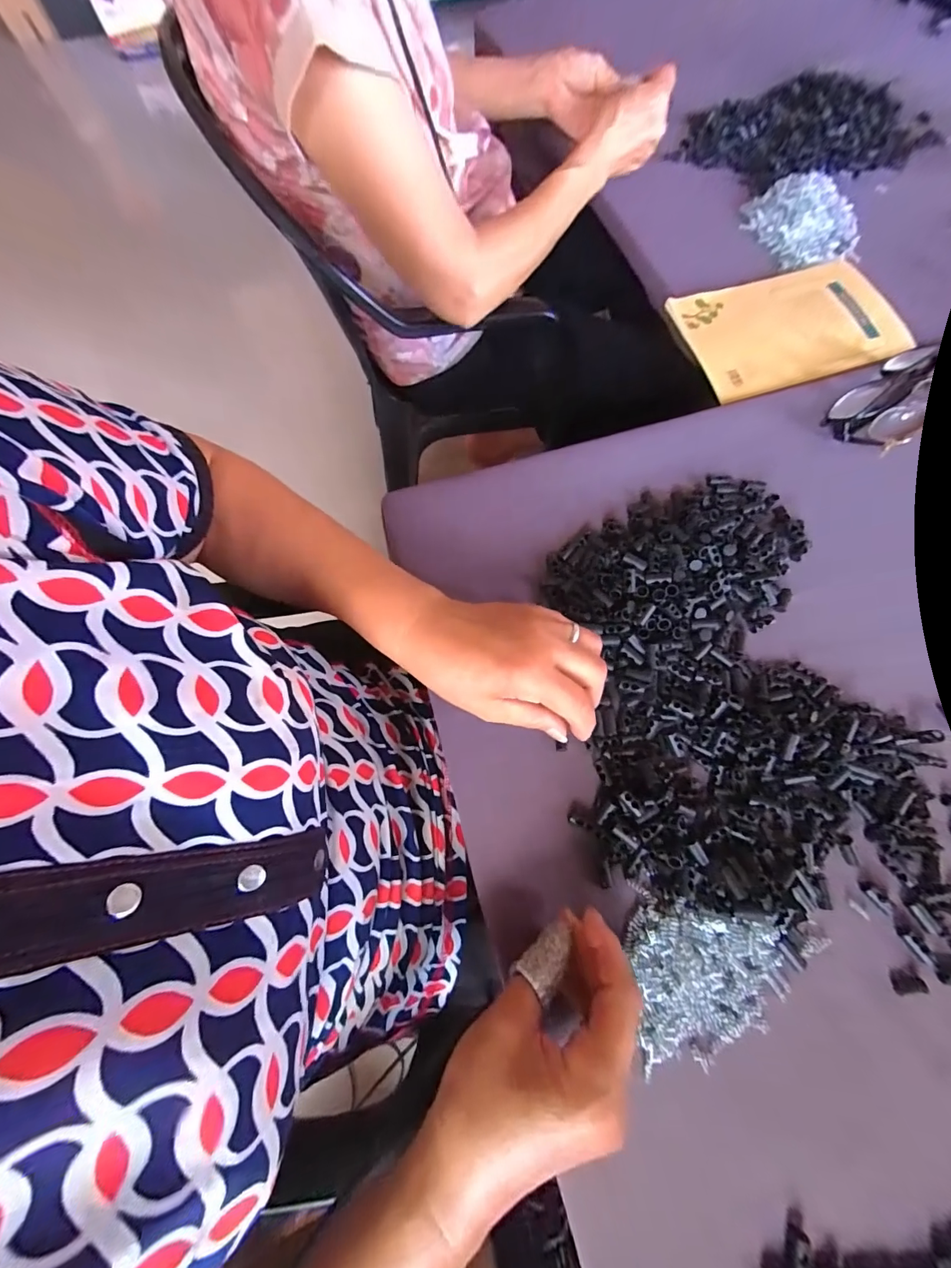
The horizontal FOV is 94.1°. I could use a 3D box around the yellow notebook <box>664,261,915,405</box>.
[{"bbox_3d":[0.335,-0.322,0.455,0.236,0.006,0.144,-19,71,-2],"label":"yellow notebook"}]

